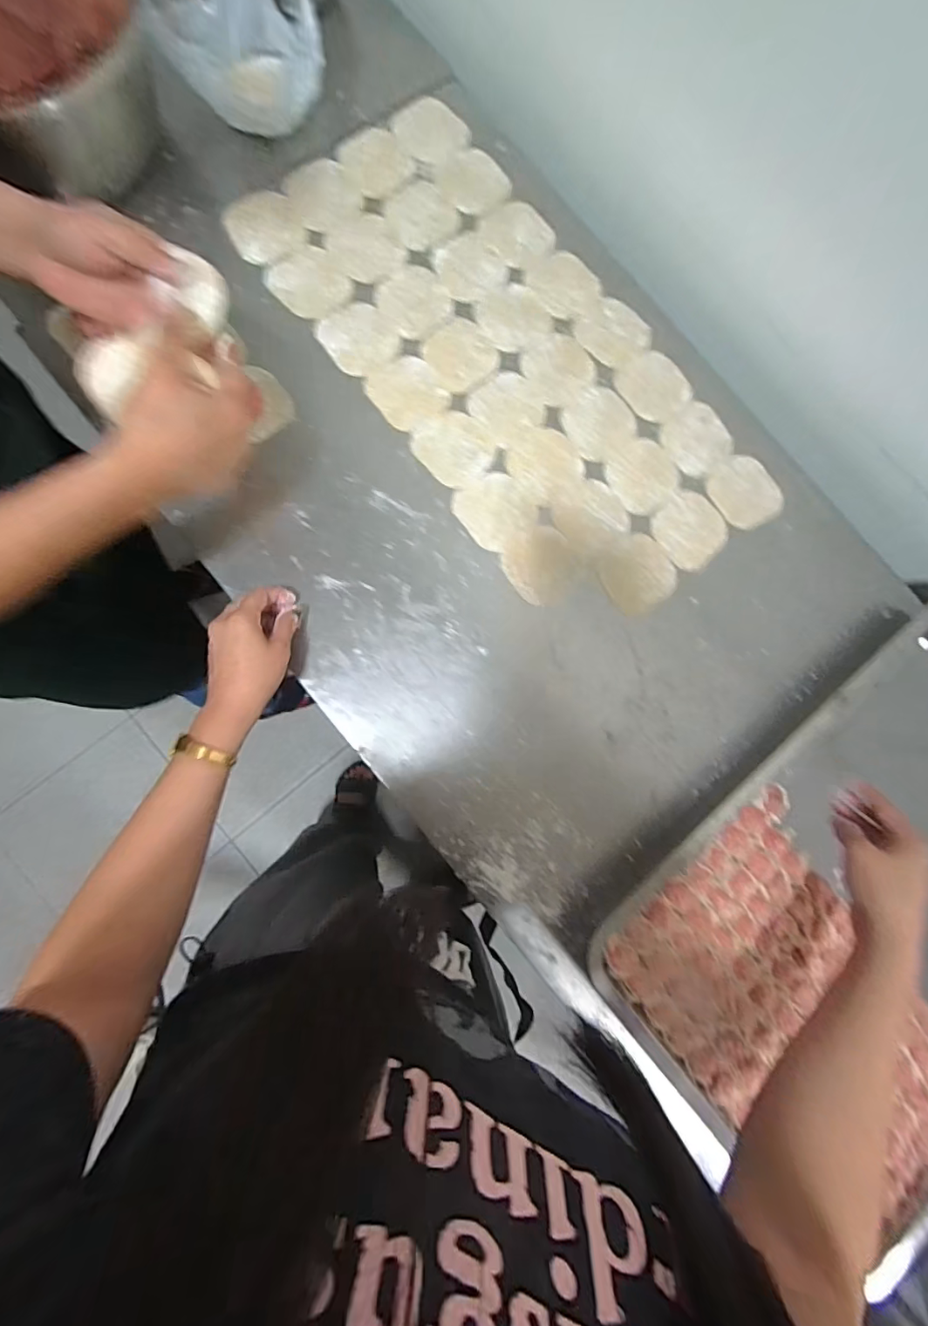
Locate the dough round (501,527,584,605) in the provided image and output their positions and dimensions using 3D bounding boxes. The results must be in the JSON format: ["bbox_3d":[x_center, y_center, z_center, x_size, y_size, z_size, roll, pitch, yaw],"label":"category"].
[{"bbox_3d":[0.086,-0.108,0.544,0.077,0.004,0.083,1,82,-5],"label":"dough round"}]

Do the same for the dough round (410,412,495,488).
[{"bbox_3d":[-0.011,-0.244,0.558,0.077,0.004,0.085,-43,88,-9],"label":"dough round"}]

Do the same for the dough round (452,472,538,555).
[{"bbox_3d":[0.037,-0.169,0.551,0.078,0.004,0.085,1,82,-5],"label":"dough round"}]

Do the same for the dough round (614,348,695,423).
[{"bbox_3d":[0.226,-0.332,0.592,0.073,0.013,0.082,-33,86,-8],"label":"dough round"}]

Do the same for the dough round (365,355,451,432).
[{"bbox_3d":[-0.064,-0.306,0.561,0.075,0.004,0.076,-38,87,-8],"label":"dough round"}]

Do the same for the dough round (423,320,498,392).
[{"bbox_3d":[-0.005,-0.358,0.577,0.083,0.004,0.077,1,82,-5],"label":"dough round"}]

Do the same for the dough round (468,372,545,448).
[{"bbox_3d":[0.049,-0.293,0.570,0.084,0.004,0.073,-36,87,-8],"label":"dough round"}]

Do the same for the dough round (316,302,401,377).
[{"bbox_3d":[-0.119,-0.370,0.562,0.075,0.004,0.080,1,82,-5],"label":"dough round"}]

